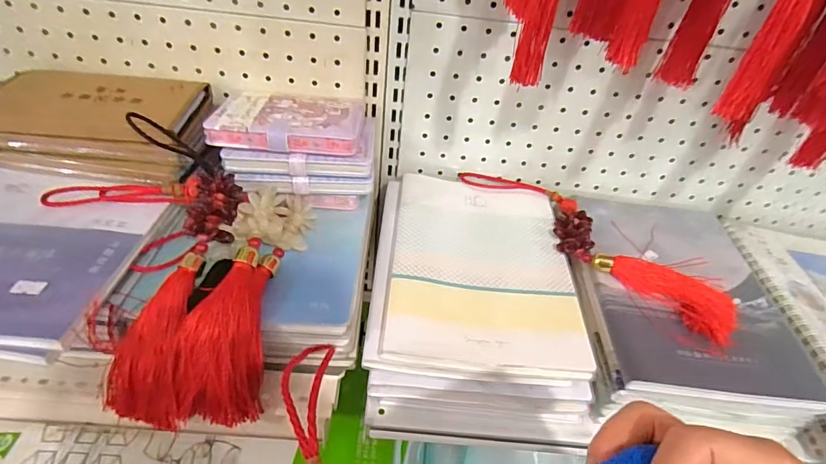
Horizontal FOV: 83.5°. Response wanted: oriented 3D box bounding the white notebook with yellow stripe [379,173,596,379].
[{"bbox_3d":[0.068,0.027,0.466,0.171,0.018,0.240,7,40,-1],"label":"white notebook with yellow stripe"}]

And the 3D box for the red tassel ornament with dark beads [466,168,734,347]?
[{"bbox_3d":[0.188,0.001,0.503,0.314,0.022,0.088,32,46,27],"label":"red tassel ornament with dark beads"}]

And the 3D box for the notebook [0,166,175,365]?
[{"bbox_3d":[-0.325,0.012,0.378,0.184,0.021,0.187,7,40,-1],"label":"notebook"}]

